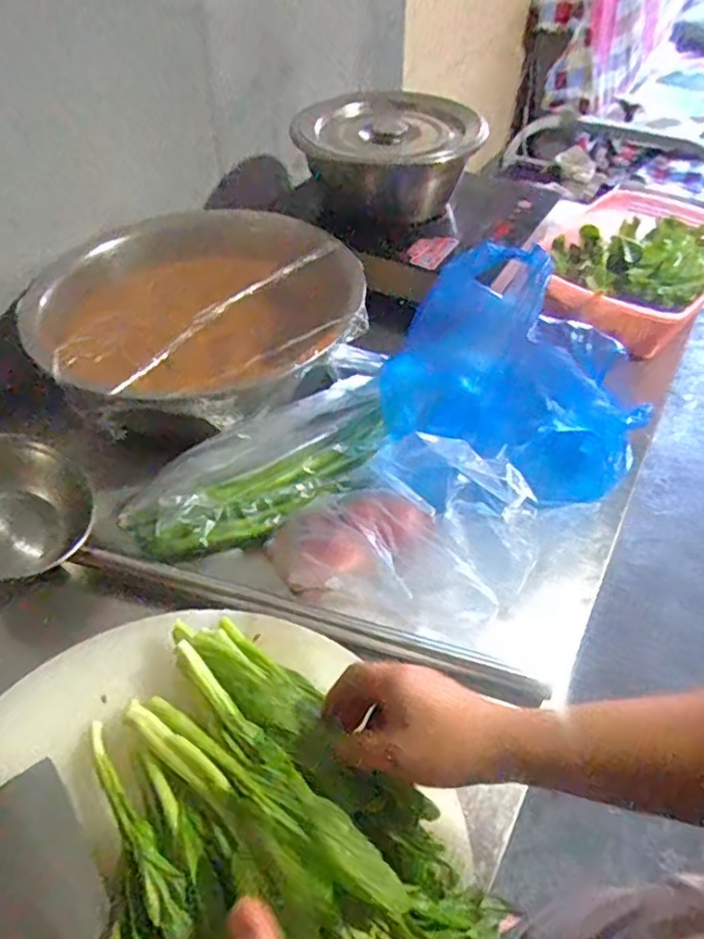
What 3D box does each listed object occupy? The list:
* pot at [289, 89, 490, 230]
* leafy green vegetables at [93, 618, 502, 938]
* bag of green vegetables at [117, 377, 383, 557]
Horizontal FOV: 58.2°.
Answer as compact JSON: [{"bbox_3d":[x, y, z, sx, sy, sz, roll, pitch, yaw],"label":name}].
[{"bbox_3d":[0.064,-0.500,1.008,0.279,0.119,0.223,14,50,12],"label":"pot"},{"bbox_3d":[-0.068,0.235,0.423,0.204,0.069,0.296,-35,57,-27],"label":"leafy green vegetables"},{"bbox_3d":[-0.096,-0.001,0.695,0.311,0.081,0.110,-25,53,-20],"label":"bag of green vegetables"}]

